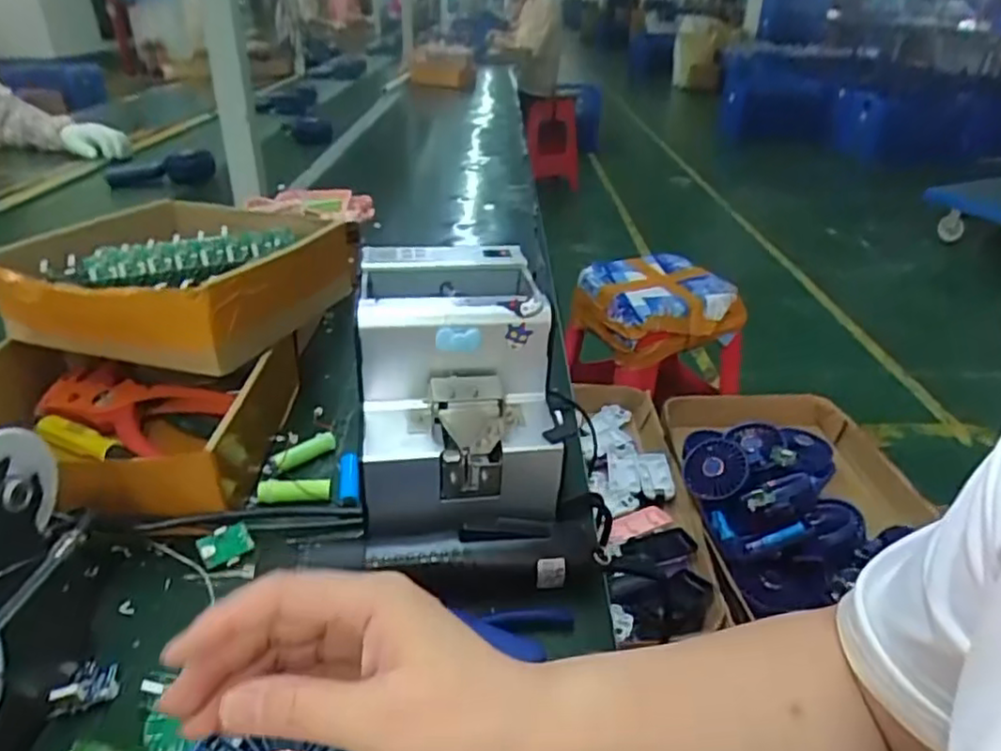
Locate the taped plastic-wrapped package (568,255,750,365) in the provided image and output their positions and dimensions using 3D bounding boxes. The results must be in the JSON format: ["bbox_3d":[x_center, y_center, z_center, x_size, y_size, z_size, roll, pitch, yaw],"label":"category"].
[{"bbox_3d":[0.342,-0.154,1.482,0.291,0.130,0.270,-10,32,-18],"label":"taped plastic-wrapped package"}]

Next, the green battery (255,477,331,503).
[{"bbox_3d":[-0.146,0.080,0.467,0.050,0.015,0.017,1,30,-2],"label":"green battery"}]

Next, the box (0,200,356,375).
[{"bbox_3d":[-0.268,-0.088,0.561,0.204,0.068,0.231,6,31,8],"label":"box"}]

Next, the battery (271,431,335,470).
[{"bbox_3d":[-0.150,0.058,0.510,0.011,0.016,0.050,27,38,35],"label":"battery"}]

